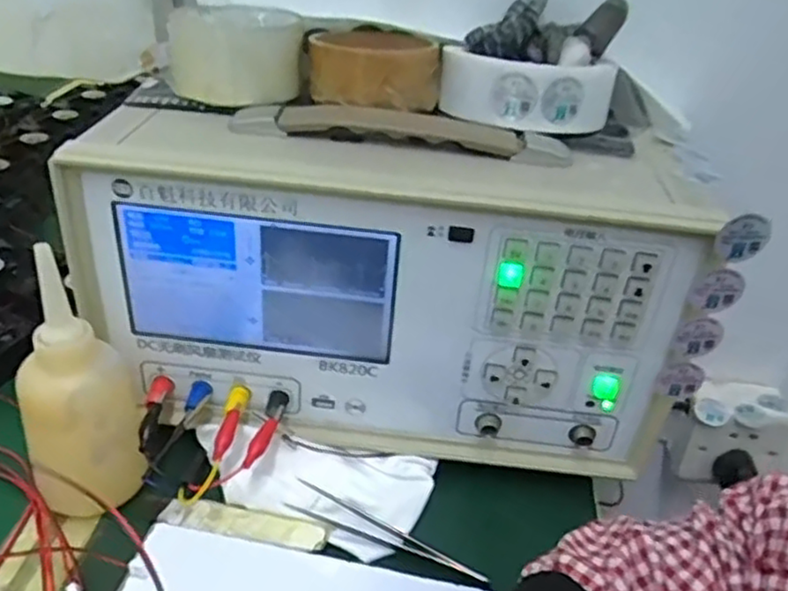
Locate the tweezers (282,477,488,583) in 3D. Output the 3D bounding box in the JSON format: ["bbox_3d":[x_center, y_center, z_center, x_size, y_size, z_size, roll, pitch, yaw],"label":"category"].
[{"bbox_3d":[-0.005,0.137,0.401,0.122,0.008,0.017,16,36,16],"label":"tweezers"}]

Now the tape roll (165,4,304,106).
[{"bbox_3d":[-0.100,-0.155,0.437,0.081,0.041,0.079,3,35,-2],"label":"tape roll"}]

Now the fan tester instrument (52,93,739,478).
[{"bbox_3d":[-0.006,-0.011,0.436,0.343,0.189,0.142,6,35,2],"label":"fan tester instrument"}]

